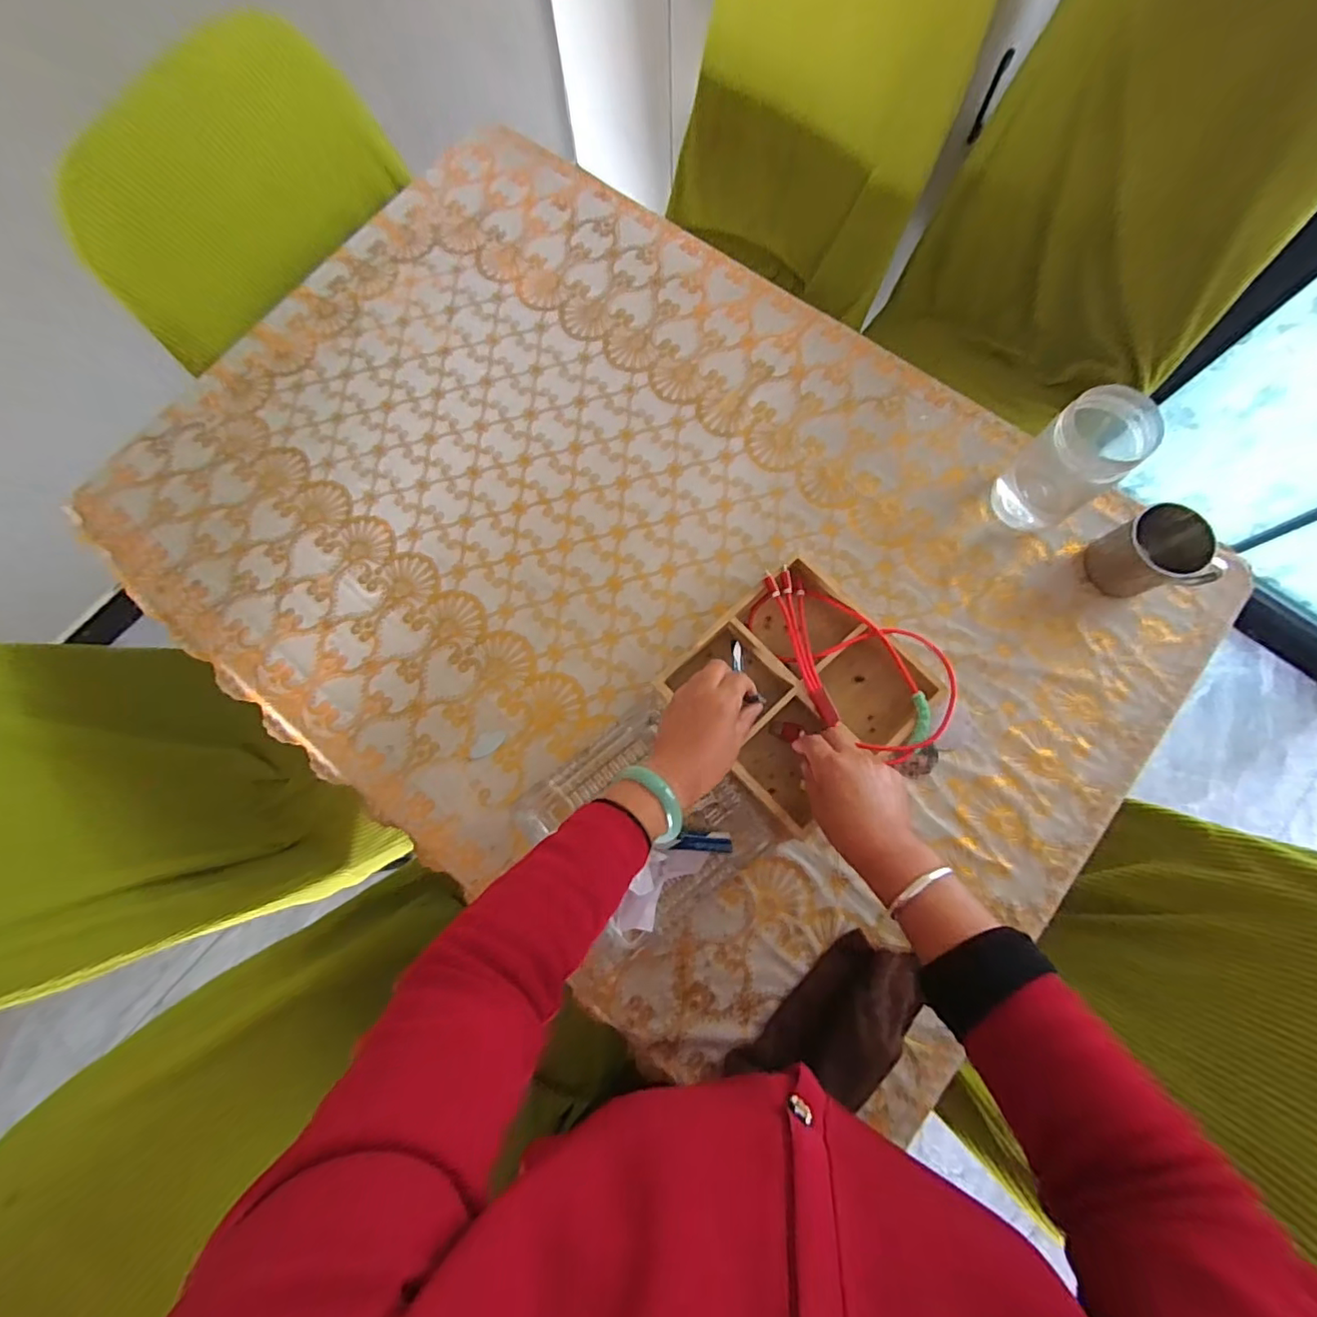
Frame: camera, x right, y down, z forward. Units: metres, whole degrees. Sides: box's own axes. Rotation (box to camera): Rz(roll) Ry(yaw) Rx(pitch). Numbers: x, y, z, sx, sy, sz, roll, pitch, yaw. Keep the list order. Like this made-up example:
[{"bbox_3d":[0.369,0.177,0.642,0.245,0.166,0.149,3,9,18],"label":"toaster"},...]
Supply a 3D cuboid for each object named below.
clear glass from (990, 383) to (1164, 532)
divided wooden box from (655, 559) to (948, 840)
[{"bbox_3d":[0.401,-0.192,0.546,0.080,0.147,0.079,0,76,1],"label":"clear glass"},{"bbox_3d":[0.143,0.036,0.551,0.211,0.047,0.211,-40,79,-8],"label":"divided wooden box"}]

